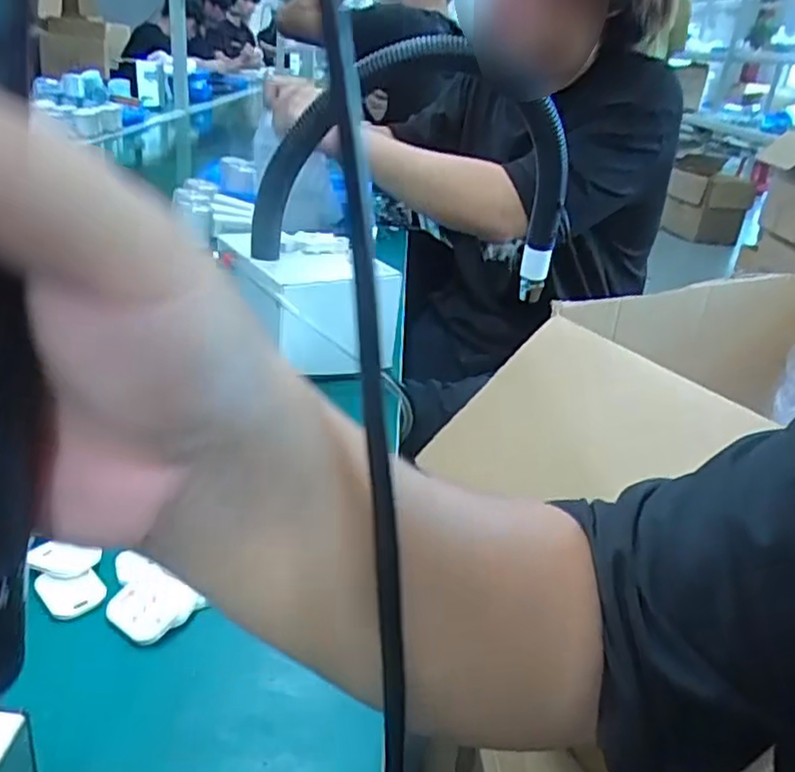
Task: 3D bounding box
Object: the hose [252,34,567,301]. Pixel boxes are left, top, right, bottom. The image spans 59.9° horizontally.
[{"bbox_3d":[0.018,-0.202,0.646,0.294,0.220,0.060,2,27,-9],"label":"hose"}]

